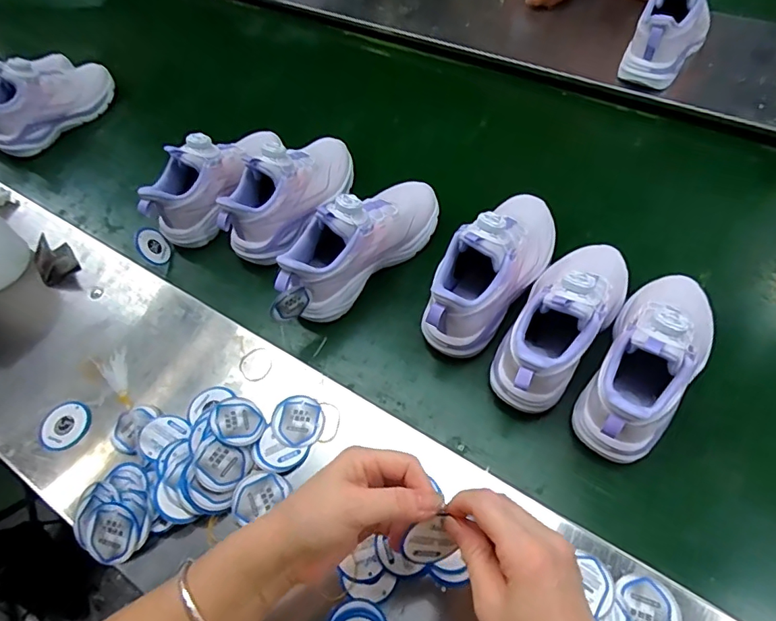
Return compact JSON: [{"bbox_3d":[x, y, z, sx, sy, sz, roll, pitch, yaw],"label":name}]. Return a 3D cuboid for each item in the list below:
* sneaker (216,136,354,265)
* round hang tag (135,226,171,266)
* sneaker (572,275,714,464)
[{"bbox_3d":[-0.120,-0.163,0.609,0.073,0.084,0.214,33,63,24],"label":"sneaker"},{"bbox_3d":[-0.299,-0.081,0.625,0.008,0.050,0.049,-18,34,20],"label":"round hang tag"},{"bbox_3d":[0.253,0.041,0.457,0.079,0.117,0.210,28,61,21],"label":"sneaker"}]

